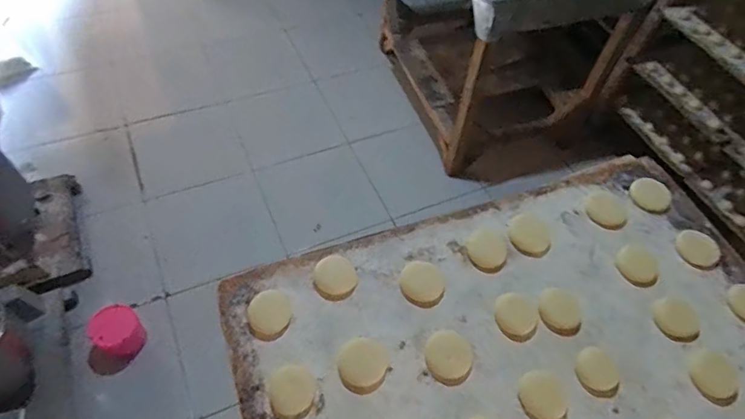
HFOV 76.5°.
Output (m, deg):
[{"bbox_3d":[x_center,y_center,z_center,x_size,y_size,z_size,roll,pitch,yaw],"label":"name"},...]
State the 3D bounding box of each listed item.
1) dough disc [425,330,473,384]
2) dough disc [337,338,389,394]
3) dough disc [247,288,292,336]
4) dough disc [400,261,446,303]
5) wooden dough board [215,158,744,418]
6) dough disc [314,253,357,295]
[{"bbox_3d":[0.078,0.150,0.483,0.047,0.005,0.051,3,54,-4],"label":"dough disc"},{"bbox_3d":[-0.009,0.155,0.472,0.048,0.004,0.053,2,54,-4],"label":"dough disc"},{"bbox_3d":[-0.107,0.106,0.492,0.044,0.011,0.043,3,54,-4],"label":"dough disc"},{"bbox_3d":[0.056,0.079,0.528,0.047,0.004,0.048,3,54,-4],"label":"dough disc"},{"bbox_3d":[0.184,0.167,0.489,0.601,0.017,0.429,-15,57,-16],"label":"wooden dough board"},{"bbox_3d":[-0.041,0.072,0.522,0.045,0.006,0.045,3,54,-4],"label":"dough disc"}]

